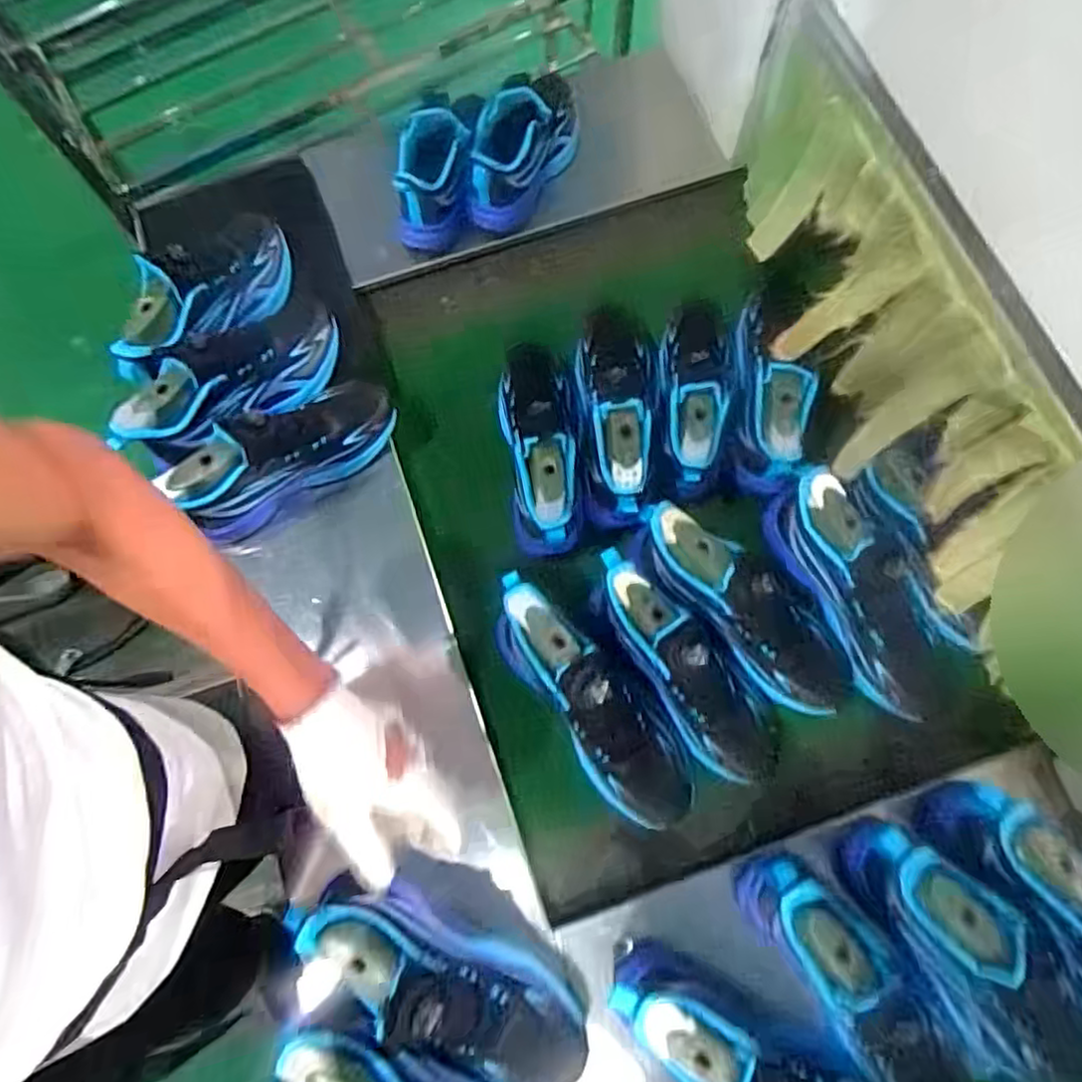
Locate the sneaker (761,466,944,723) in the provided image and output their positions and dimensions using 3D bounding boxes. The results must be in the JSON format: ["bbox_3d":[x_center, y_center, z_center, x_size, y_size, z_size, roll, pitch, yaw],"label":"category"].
[{"bbox_3d":[0.338,0.051,0.689,0.098,0.090,0.275,-29,77,-7],"label":"sneaker"}]

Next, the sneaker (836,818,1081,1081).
[{"bbox_3d":[0.365,0.363,0.582,0.087,0.119,0.247,-28,77,-7],"label":"sneaker"}]

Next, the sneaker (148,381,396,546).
[{"bbox_3d":[-0.281,-0.107,0.737,0.234,0.141,0.105,-30,77,-7],"label":"sneaker"}]

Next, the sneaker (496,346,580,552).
[{"bbox_3d":[-0.002,-0.124,0.753,0.082,0.108,0.260,-6,75,-1],"label":"sneaker"}]

